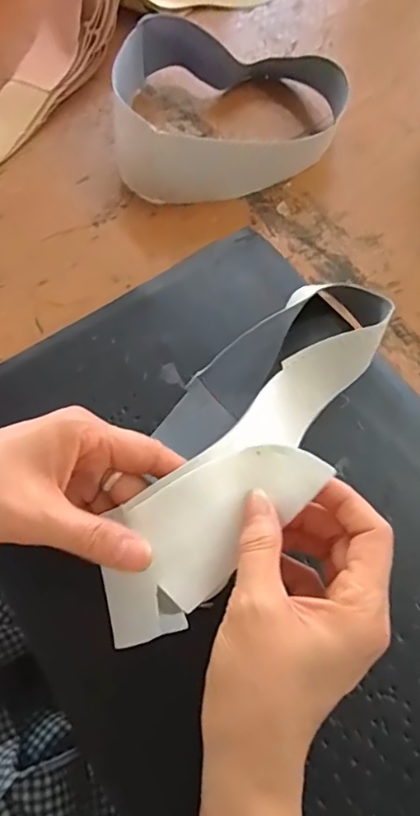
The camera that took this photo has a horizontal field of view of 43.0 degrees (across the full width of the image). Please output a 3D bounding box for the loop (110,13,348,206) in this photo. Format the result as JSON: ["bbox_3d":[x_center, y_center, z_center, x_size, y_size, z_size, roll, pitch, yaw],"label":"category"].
[{"bbox_3d":[0.007,-0.292,0.499,0.204,0.057,0.193,-15,68,-8],"label":"loop"}]

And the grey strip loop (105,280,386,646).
[{"bbox_3d":[0.022,0.012,0.329,0.099,0.081,0.263,27,46,9],"label":"grey strip loop"}]

